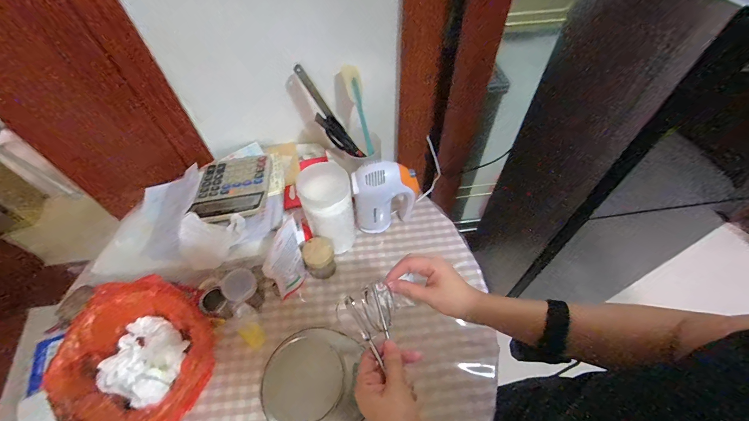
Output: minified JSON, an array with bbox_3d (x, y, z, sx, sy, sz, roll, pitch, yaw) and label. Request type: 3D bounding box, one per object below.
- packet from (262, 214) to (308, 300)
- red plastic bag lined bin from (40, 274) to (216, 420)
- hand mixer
[{"bbox_3d":[-0.162,0.100,0.633,0.042,0.143,0.112,5,54,5],"label":"packet"},{"bbox_3d":[-0.371,0.247,0.535,0.208,0.145,0.238,5,54,5],"label":"red plastic bag lined bin"},{"bbox_3d":[0.025,-0.021,0.674,0.133,0.183,0.065,0,54,1],"label":"hand mixer"}]

